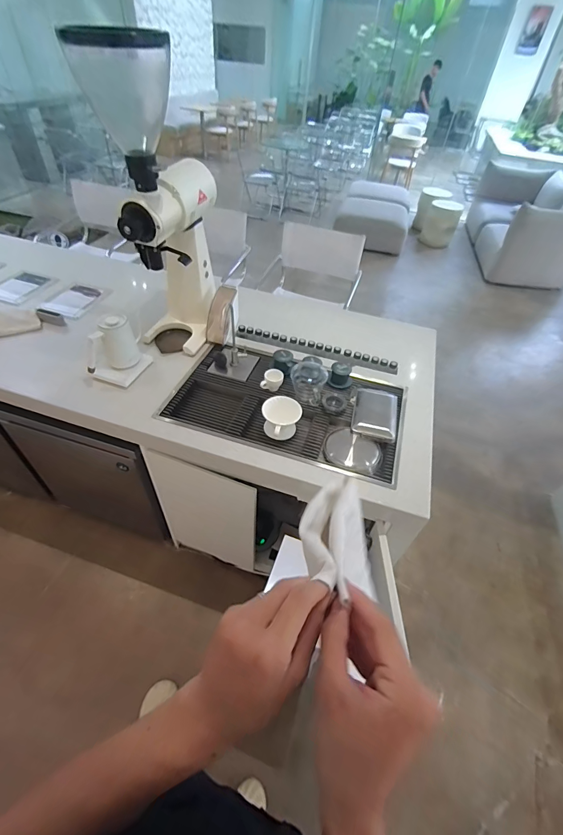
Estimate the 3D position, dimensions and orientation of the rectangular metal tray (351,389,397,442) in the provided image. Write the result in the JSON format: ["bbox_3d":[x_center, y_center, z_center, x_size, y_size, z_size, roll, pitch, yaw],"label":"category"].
[{"bbox_3d":[0.313,-0.021,1.169,0.137,0.033,0.217,12,47,7],"label":"rectangular metal tray"}]

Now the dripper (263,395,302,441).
[{"bbox_3d":[-0.003,-0.003,1.104,0.102,0.090,0.107,3,46,-3],"label":"dripper"}]

